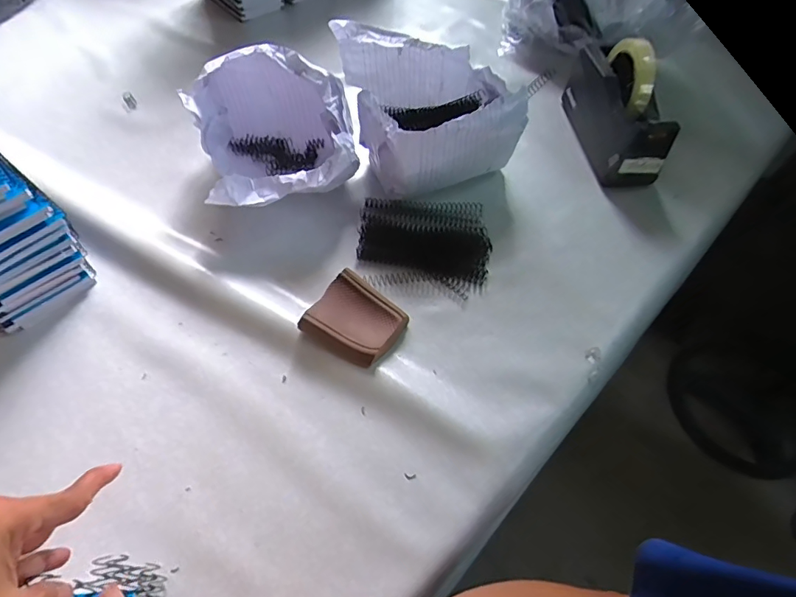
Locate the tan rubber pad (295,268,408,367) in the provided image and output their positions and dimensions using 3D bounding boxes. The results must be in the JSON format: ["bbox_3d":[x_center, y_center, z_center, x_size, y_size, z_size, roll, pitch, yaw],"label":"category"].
[{"bbox_3d":[-0.042,0.022,0.466,0.089,0.028,0.084,26,59,13],"label":"tan rubber pad"}]

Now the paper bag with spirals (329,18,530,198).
[{"bbox_3d":[0.038,-0.240,0.573,0.175,0.133,0.189,-20,60,-16],"label":"paper bag with spirals"}]

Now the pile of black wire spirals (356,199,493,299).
[{"bbox_3d":[0.031,-0.070,0.534,0.152,0.024,0.126,2,57,-2],"label":"pile of black wire spirals"}]

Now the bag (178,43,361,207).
[{"bbox_3d":[-0.149,-0.200,0.543,0.175,0.130,0.207,-7,58,-9],"label":"bag"}]

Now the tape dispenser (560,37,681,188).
[{"bbox_3d":[0.297,-0.258,0.601,0.080,0.124,0.193,-3,57,-6],"label":"tape dispenser"}]

